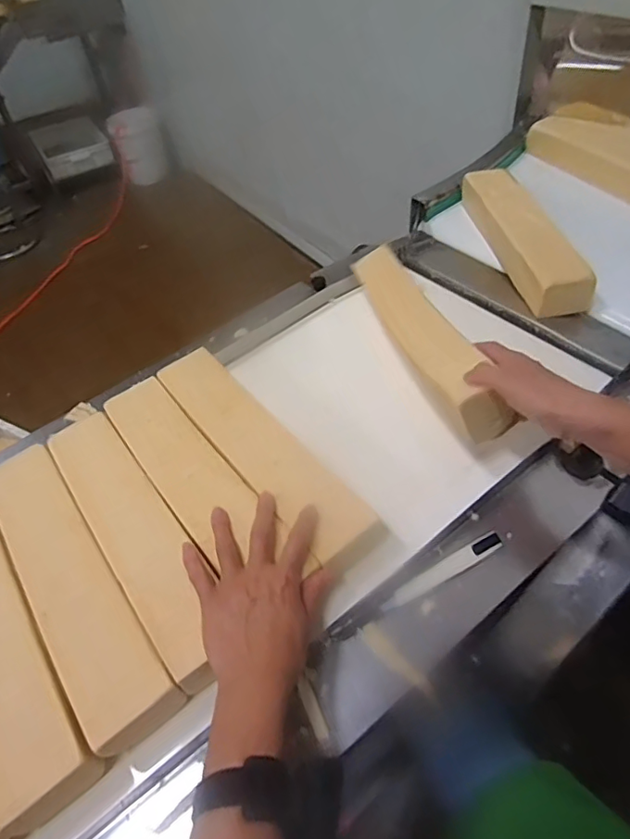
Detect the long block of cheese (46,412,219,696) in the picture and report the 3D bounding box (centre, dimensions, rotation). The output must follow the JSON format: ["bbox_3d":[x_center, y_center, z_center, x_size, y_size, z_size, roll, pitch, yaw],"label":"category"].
[{"bbox_3d":[-0.193,0.120,0.566,0.081,0.052,0.347,-29,55,-18],"label":"long block of cheese"}]

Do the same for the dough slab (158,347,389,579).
[{"bbox_3d":[-0.068,0.028,0.617,0.084,0.037,0.359,-35,58,-22],"label":"dough slab"}]

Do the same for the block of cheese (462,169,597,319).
[{"bbox_3d":[0.332,-0.293,0.853,0.077,0.080,0.353,-11,48,-1],"label":"block of cheese"}]

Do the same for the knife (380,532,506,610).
[{"bbox_3d":[0.128,0.151,0.523,0.137,0.007,0.020,-26,50,-14],"label":"knife"}]

